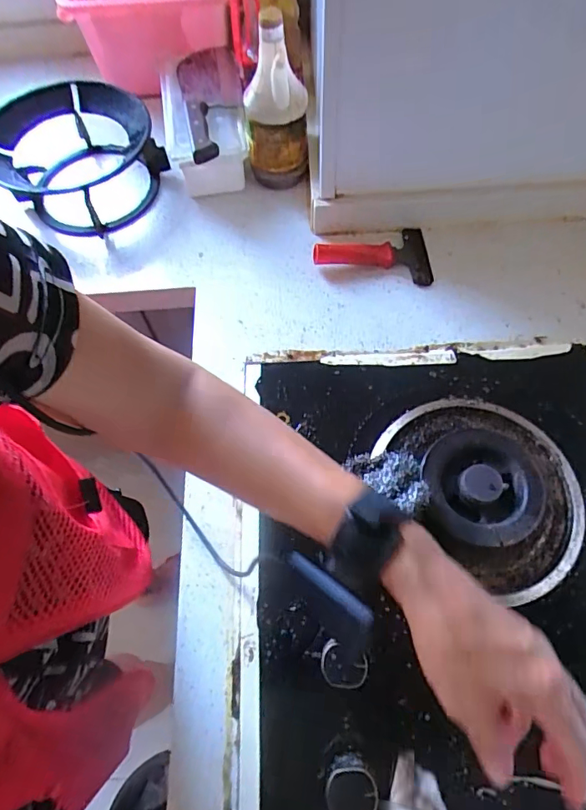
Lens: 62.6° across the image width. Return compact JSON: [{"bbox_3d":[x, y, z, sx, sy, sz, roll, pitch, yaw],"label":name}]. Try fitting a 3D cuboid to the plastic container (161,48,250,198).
[{"bbox_3d":[-0.130,-0.423,0.733,0.116,0.106,0.265,-8,64,-1],"label":"plastic container"}]

